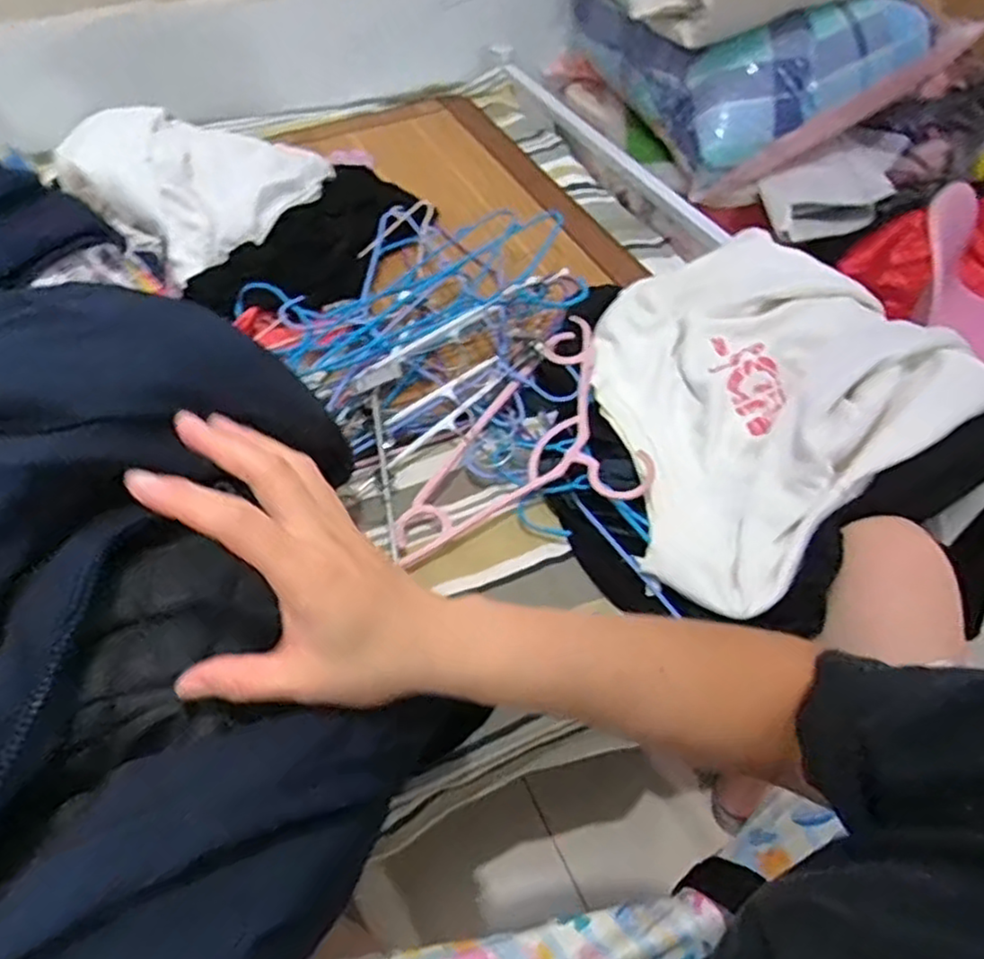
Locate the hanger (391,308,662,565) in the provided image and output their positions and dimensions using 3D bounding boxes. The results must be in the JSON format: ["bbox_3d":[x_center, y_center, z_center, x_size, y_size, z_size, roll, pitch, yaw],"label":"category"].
[{"bbox_3d":[0.069,-0.036,0.756,0.205,0.030,0.386,26,60,29],"label":"hanger"}]

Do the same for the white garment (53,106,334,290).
[{"bbox_3d":[-0.405,-0.425,0.967,0.249,0.128,0.345,17,53,14],"label":"white garment"}]

